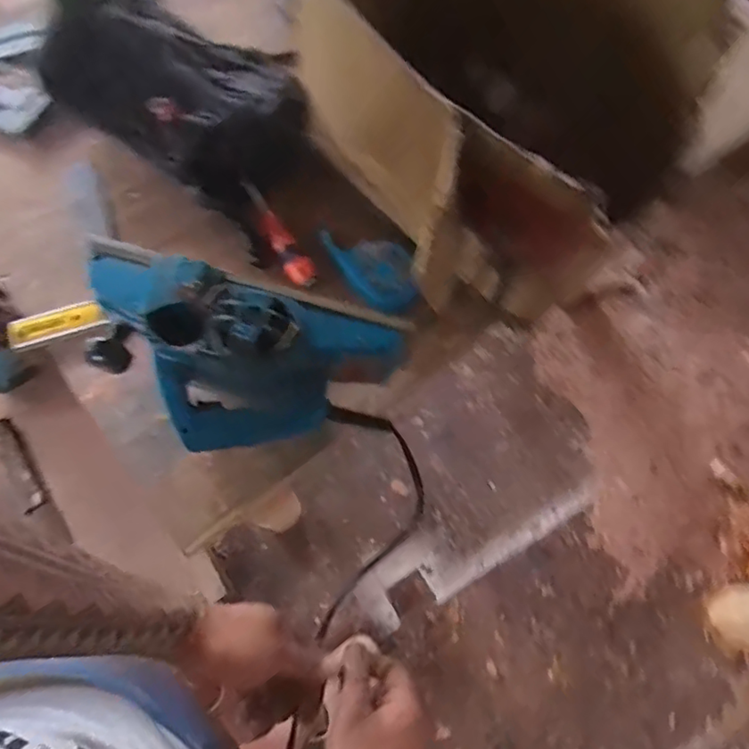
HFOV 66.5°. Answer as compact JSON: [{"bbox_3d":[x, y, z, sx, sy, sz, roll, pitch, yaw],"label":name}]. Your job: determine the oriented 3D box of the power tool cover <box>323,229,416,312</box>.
[{"bbox_3d":[-0.007,-0.143,0.721,0.149,0.056,0.074,42,74,12],"label":"power tool cover"}]

